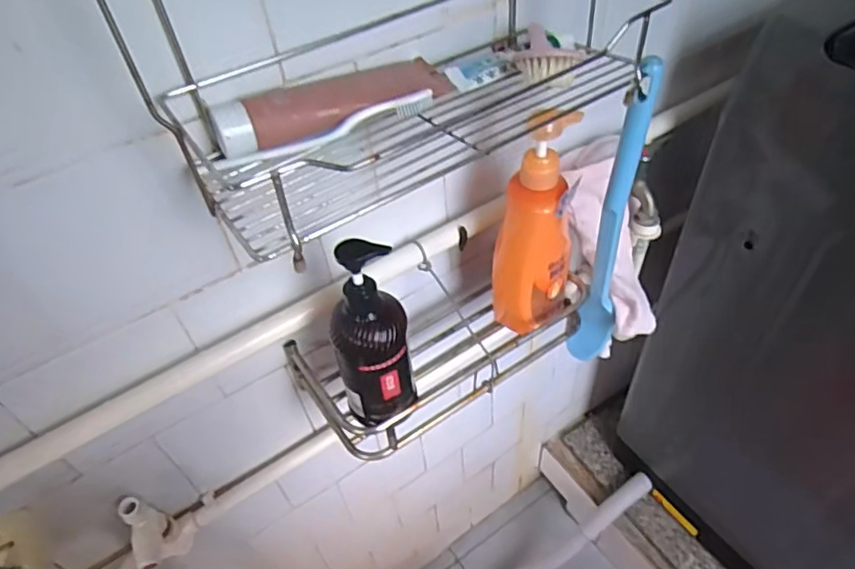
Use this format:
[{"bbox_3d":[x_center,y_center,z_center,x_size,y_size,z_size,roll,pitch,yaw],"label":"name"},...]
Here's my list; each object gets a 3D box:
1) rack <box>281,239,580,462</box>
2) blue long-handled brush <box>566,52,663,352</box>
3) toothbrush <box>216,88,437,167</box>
[{"bbox_3d":[0.023,0.065,0.645,0.320,0.068,0.149,-28,50,-21],"label":"rack"},{"bbox_3d":[0.186,-0.041,0.576,0.040,0.379,0.029,16,49,20],"label":"blue long-handled brush"},{"bbox_3d":[-0.076,-0.116,0.428,0.168,0.017,0.016,-18,47,-12],"label":"toothbrush"}]

